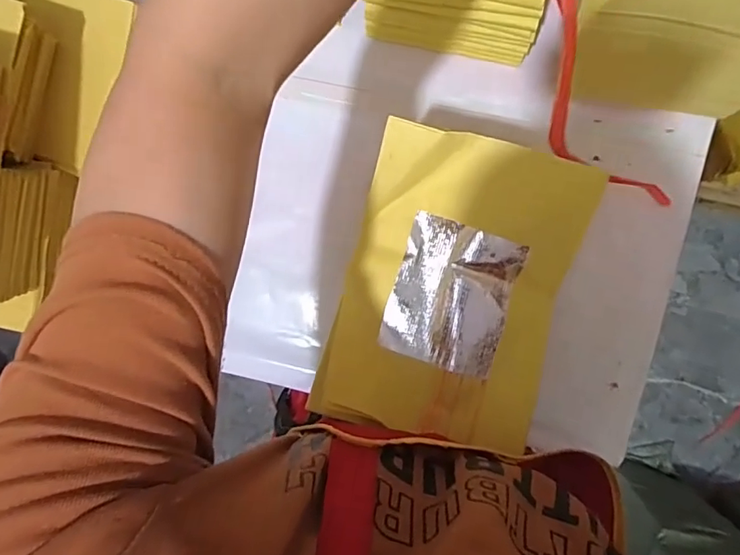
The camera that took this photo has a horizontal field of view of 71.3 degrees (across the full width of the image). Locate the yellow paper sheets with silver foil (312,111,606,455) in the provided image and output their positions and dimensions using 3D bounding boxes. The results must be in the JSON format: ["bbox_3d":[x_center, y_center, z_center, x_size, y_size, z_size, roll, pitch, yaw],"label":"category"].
[{"bbox_3d":[0.059,0.007,0.356,0.151,0.058,0.203,16,95,4],"label":"yellow paper sheets with silver foil"}]

